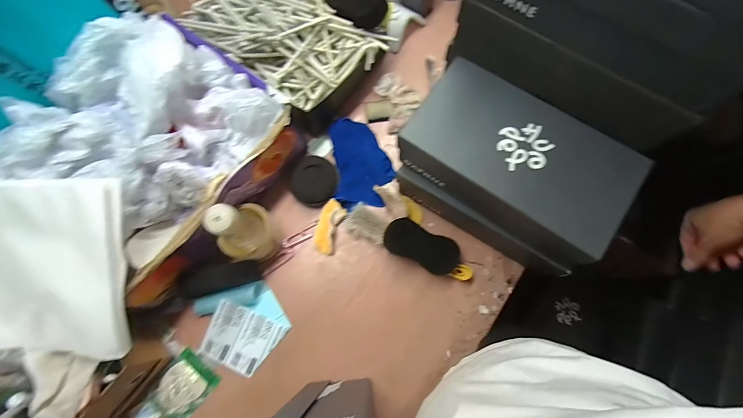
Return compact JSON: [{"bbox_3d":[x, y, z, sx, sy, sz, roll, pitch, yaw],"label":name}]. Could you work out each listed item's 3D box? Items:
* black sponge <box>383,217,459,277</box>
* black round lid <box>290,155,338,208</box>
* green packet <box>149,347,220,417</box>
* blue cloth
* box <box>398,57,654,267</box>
[{"bbox_3d":[0.085,0.064,0.575,0.129,0.010,0.065,26,113,-2],"label":"black sponge"},{"bbox_3d":[-0.107,-0.052,0.628,0.083,0.023,0.087,0,75,2],"label":"black round lid"},{"bbox_3d":[-0.308,0.291,0.561,0.078,0.018,0.099,41,80,11],"label":"green packet"},{"bbox_3d":[-0.017,-0.088,0.642,0.106,0.025,0.169,-7,75,0],"label":"blue cloth"},{"bbox_3d":[0.199,-0.069,0.489,0.290,0.092,0.157,36,79,10],"label":"box"}]

